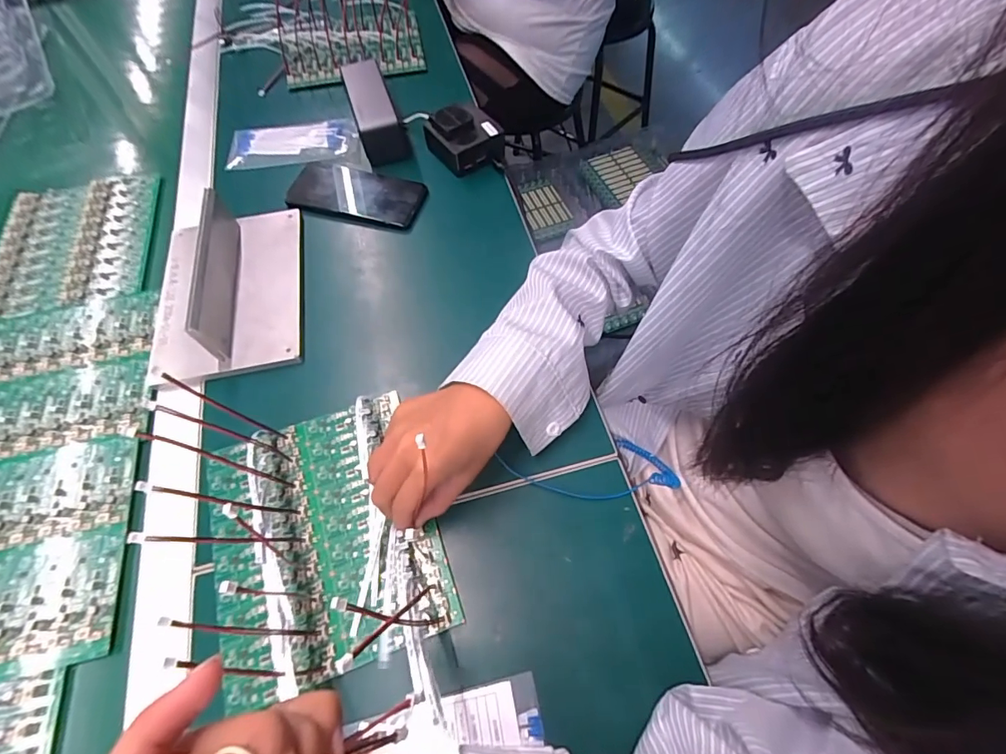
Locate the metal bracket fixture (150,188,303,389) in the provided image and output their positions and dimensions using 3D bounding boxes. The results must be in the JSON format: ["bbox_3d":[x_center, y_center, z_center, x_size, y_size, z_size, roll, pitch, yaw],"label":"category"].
[{"bbox_3d":[-0.280,-0.106,0.458,0.141,0.062,0.212,-10,64,-4],"label":"metal bracket fixture"}]

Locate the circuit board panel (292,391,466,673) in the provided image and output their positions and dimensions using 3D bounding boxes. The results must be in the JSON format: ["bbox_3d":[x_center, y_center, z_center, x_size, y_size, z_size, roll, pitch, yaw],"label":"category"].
[{"bbox_3d":[-0.108,0.110,0.368,0.093,0.008,0.194,-22,65,-10],"label":"circuit board panel"}]

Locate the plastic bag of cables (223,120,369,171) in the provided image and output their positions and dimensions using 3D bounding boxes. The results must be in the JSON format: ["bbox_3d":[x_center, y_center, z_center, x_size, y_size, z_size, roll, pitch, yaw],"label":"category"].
[{"bbox_3d":[-0.257,-0.291,0.581,0.185,0.018,0.076,0,63,1],"label":"plastic bag of cables"}]

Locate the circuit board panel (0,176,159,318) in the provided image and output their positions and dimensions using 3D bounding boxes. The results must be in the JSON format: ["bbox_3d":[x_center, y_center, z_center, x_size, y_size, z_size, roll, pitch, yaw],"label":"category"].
[{"bbox_3d":[-0.481,-0.151,0.519,0.168,0.010,0.181,-10,64,-5],"label":"circuit board panel"}]

